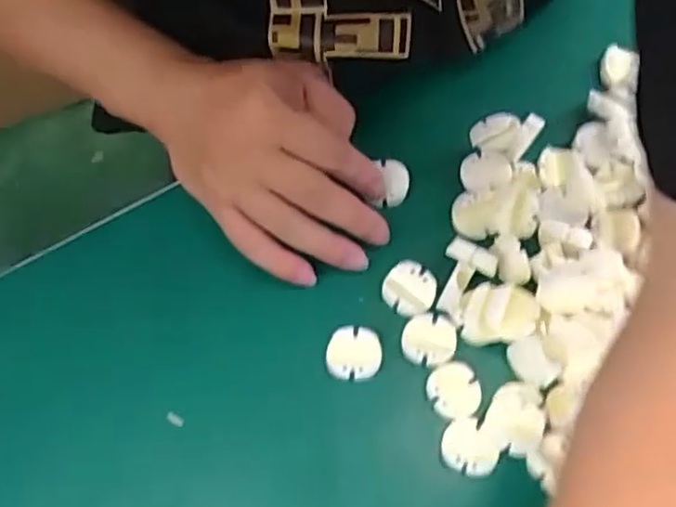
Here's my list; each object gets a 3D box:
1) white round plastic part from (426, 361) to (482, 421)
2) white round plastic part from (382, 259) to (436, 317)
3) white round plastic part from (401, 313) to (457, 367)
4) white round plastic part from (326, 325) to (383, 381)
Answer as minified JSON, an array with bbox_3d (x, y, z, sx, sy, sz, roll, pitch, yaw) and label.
[{"bbox_3d":[0.059,0.069,0.351,0.024,0.004,0.028,-22,70,-8],"label":"white round plastic part"},{"bbox_3d":[0.038,0.019,0.373,0.029,0.004,0.026,38,81,12],"label":"white round plastic part"},{"bbox_3d":[0.048,0.045,0.363,0.028,0.004,0.026,0,68,1],"label":"white round plastic part"},{"bbox_3d":[0.008,0.051,0.358,0.028,0.004,0.027,0,68,1],"label":"white round plastic part"}]

